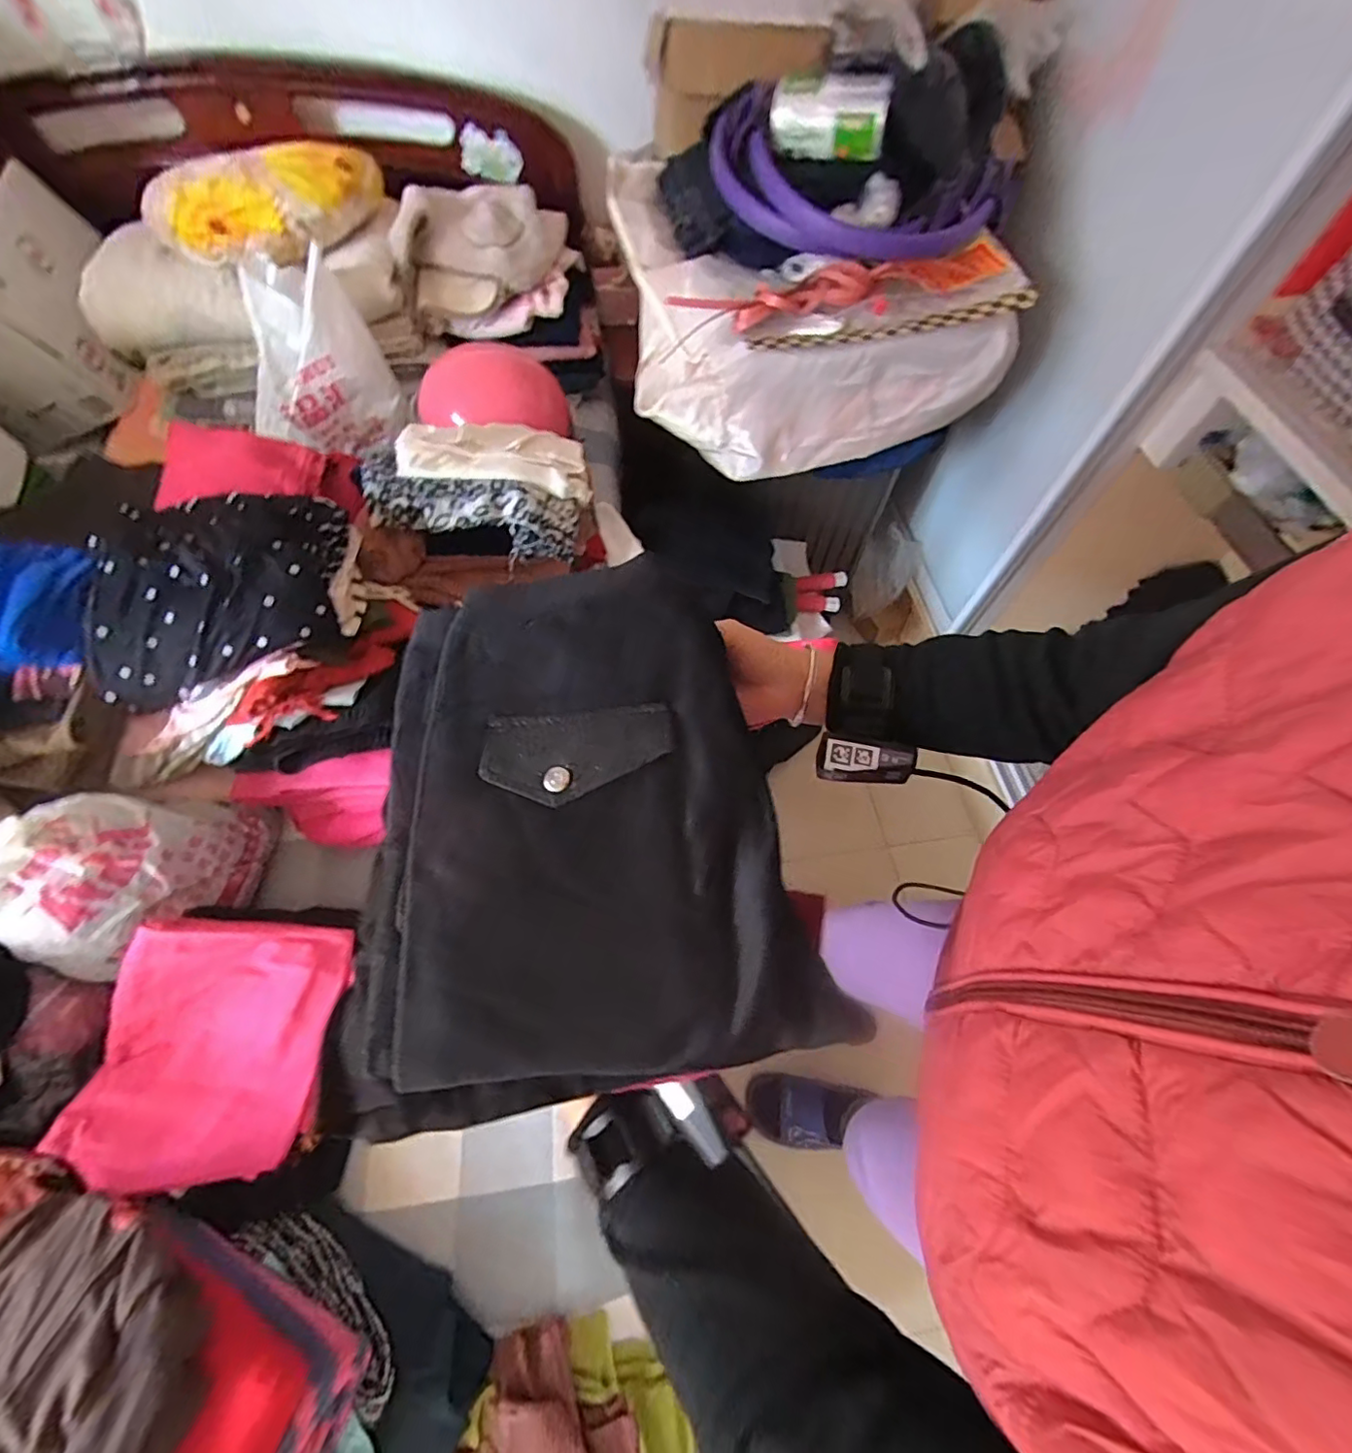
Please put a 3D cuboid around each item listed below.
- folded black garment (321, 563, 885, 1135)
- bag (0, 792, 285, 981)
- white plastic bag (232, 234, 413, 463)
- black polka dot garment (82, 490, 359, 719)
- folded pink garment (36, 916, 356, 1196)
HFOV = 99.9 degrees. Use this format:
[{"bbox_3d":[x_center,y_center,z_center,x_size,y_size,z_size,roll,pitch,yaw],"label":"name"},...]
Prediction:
[{"bbox_3d":[-0.067,0.046,0.346,0.263,0.069,0.301,-8,63,-6],"label":"folded black garment"},{"bbox_3d":[-0.594,0.162,0.632,0.138,0.174,0.216,17,63,7],"label":"bag"},{"bbox_3d":[-0.626,-0.608,0.963,0.179,0.228,0.197,22,64,10],"label":"white plastic bag"},{"bbox_3d":[-0.519,-0.167,0.647,0.238,0.082,0.230,-11,63,-7],"label":"black polka dot garment"},{"bbox_3d":[-0.475,0.329,0.592,0.236,0.063,0.235,6,64,-11],"label":"folded pink garment"}]

